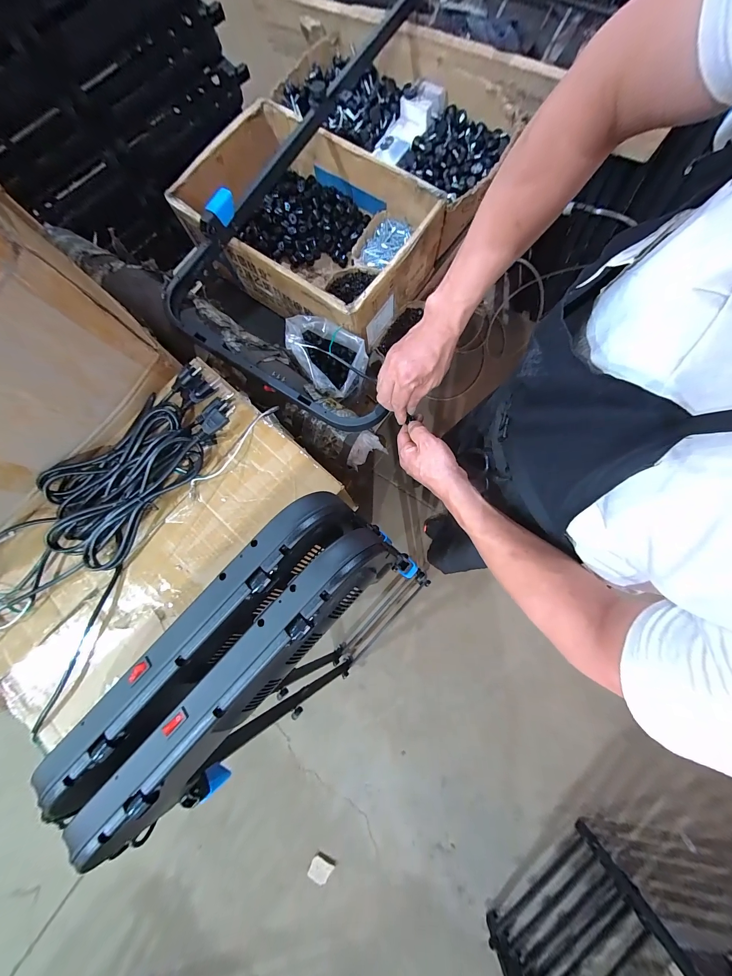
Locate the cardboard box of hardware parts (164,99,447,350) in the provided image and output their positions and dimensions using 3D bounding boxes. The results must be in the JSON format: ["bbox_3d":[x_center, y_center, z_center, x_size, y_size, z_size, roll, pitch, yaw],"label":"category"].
[{"bbox_3d":[-0.132,-0.608,0.753,0.547,0.185,0.361,38,85,9],"label":"cardboard box of hardware parts"}]

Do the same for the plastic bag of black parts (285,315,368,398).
[{"bbox_3d":[-0.078,-0.282,0.672,0.177,0.114,0.120,40,85,9],"label":"plastic bag of black parts"}]

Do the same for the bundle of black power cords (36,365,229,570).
[{"bbox_3d":[-0.349,-0.040,0.472,0.166,0.058,0.325,40,85,9],"label":"bundle of black power cords"}]

